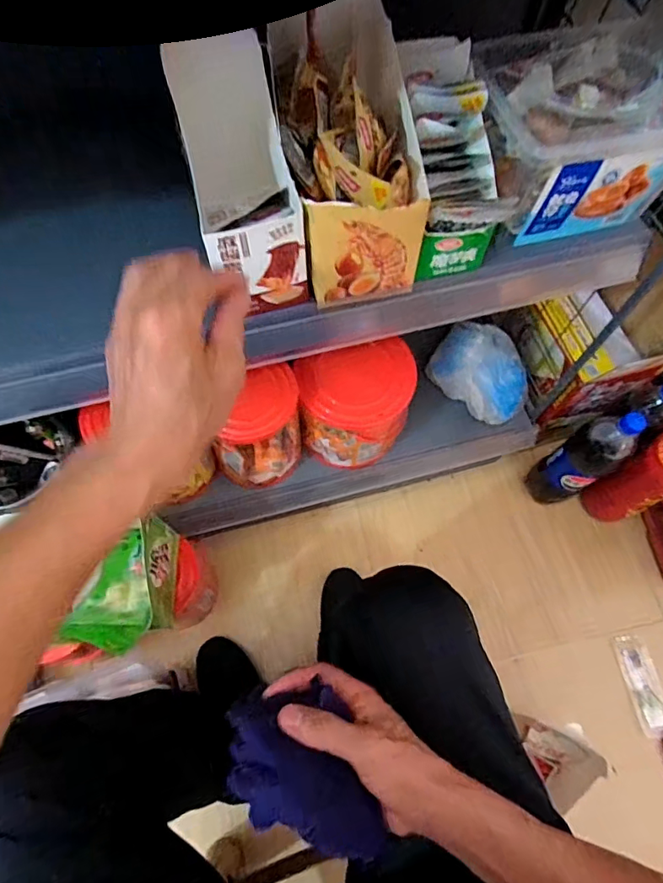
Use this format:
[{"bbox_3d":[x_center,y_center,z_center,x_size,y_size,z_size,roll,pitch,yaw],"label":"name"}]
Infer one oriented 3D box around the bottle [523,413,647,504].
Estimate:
[{"bbox_3d":[0.431,0.032,0.858,0.087,0.293,0.085,-31,73,-14],"label":"bottle"}]

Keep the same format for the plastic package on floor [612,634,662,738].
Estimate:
[{"bbox_3d":[0.539,0.417,0.858,0.059,0.009,0.156,-7,69,-5],"label":"plastic package on floor"}]

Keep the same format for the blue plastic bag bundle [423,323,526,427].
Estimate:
[{"bbox_3d":[0.255,-0.120,0.843,0.136,0.057,0.176,-33,73,-15],"label":"blue plastic bag bundle"}]

